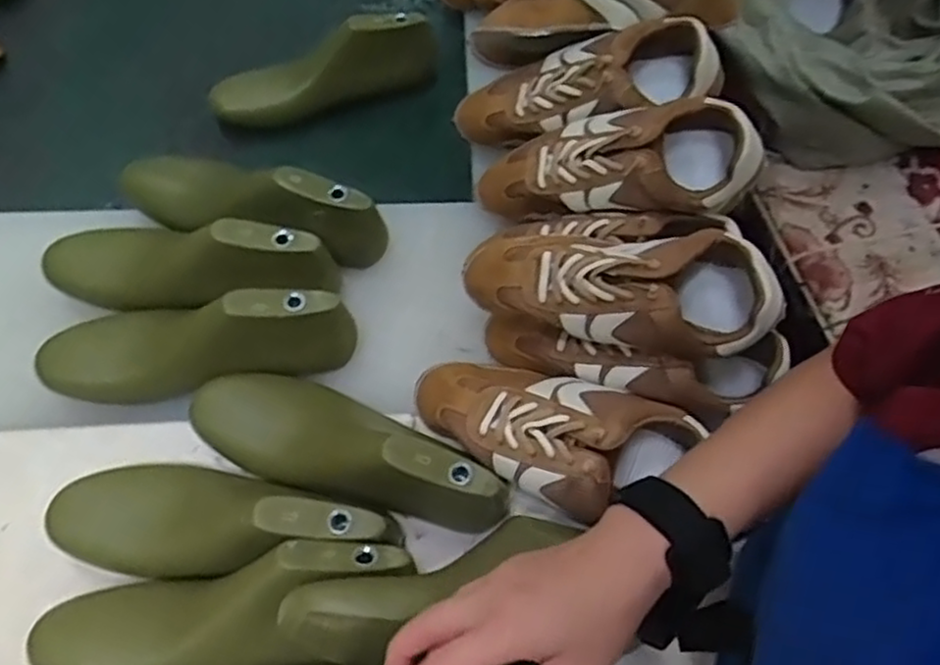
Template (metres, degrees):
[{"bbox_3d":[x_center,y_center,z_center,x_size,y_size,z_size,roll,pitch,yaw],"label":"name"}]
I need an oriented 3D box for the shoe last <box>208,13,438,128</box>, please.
[{"bbox_3d":[-0.158,-0.288,0.794,0.253,0.085,0.089,-9,64,-7],"label":"shoe last"}]

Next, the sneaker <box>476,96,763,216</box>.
[{"bbox_3d":[0.130,-0.147,0.647,0.245,0.094,0.101,-7,63,7],"label":"sneaker"}]

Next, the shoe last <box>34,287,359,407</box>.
[{"bbox_3d":[-0.217,0.005,0.571,0.248,0.073,0.072,-3,63,-4],"label":"shoe last"}]

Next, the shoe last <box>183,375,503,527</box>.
[{"bbox_3d":[-0.090,0.078,0.539,0.242,0.076,0.074,16,63,6],"label":"shoe last"}]

